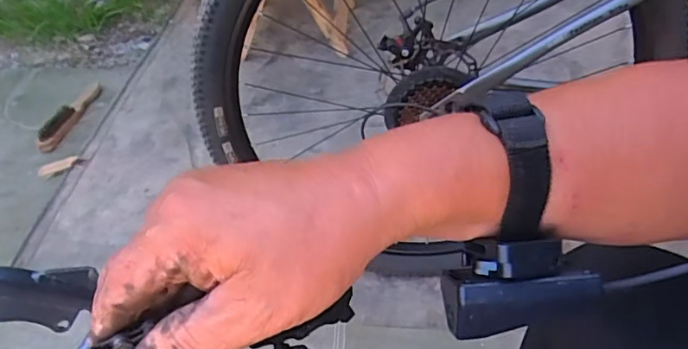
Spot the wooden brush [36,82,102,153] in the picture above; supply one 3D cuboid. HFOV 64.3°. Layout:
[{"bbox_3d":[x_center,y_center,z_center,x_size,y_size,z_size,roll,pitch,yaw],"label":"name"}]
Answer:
[{"bbox_3d":[-0.652,-0.156,1.318,0.050,0.039,0.268,8,43,8],"label":"wooden brush"}]

